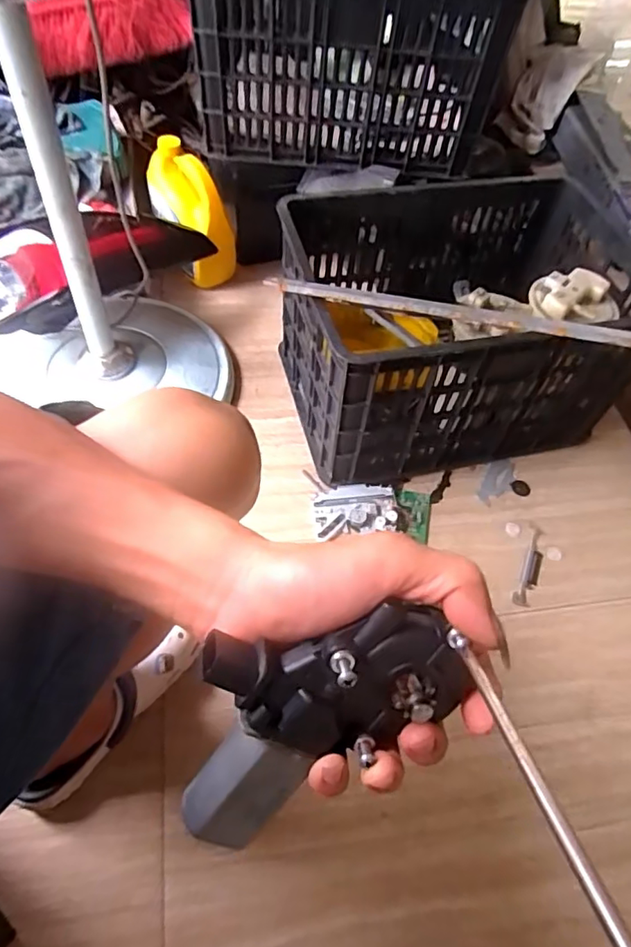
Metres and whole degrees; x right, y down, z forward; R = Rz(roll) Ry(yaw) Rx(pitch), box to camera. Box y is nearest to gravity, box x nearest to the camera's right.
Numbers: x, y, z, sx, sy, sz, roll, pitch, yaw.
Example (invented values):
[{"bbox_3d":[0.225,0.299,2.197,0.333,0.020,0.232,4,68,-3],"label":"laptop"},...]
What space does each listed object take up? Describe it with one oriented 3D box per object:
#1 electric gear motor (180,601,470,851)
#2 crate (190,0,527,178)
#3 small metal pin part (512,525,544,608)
[{"bbox_3d":[-0.001,0.103,0.250,0.127,0.086,0.053,-17,19,-5],"label":"electric gear motor"},{"bbox_3d":[0.061,-0.753,0.929,0.447,0.271,0.530,4,57,0],"label":"crate"},{"bbox_3d":[0.307,0.132,0.792,0.026,0.009,0.125,22,57,10],"label":"small metal pin part"}]

